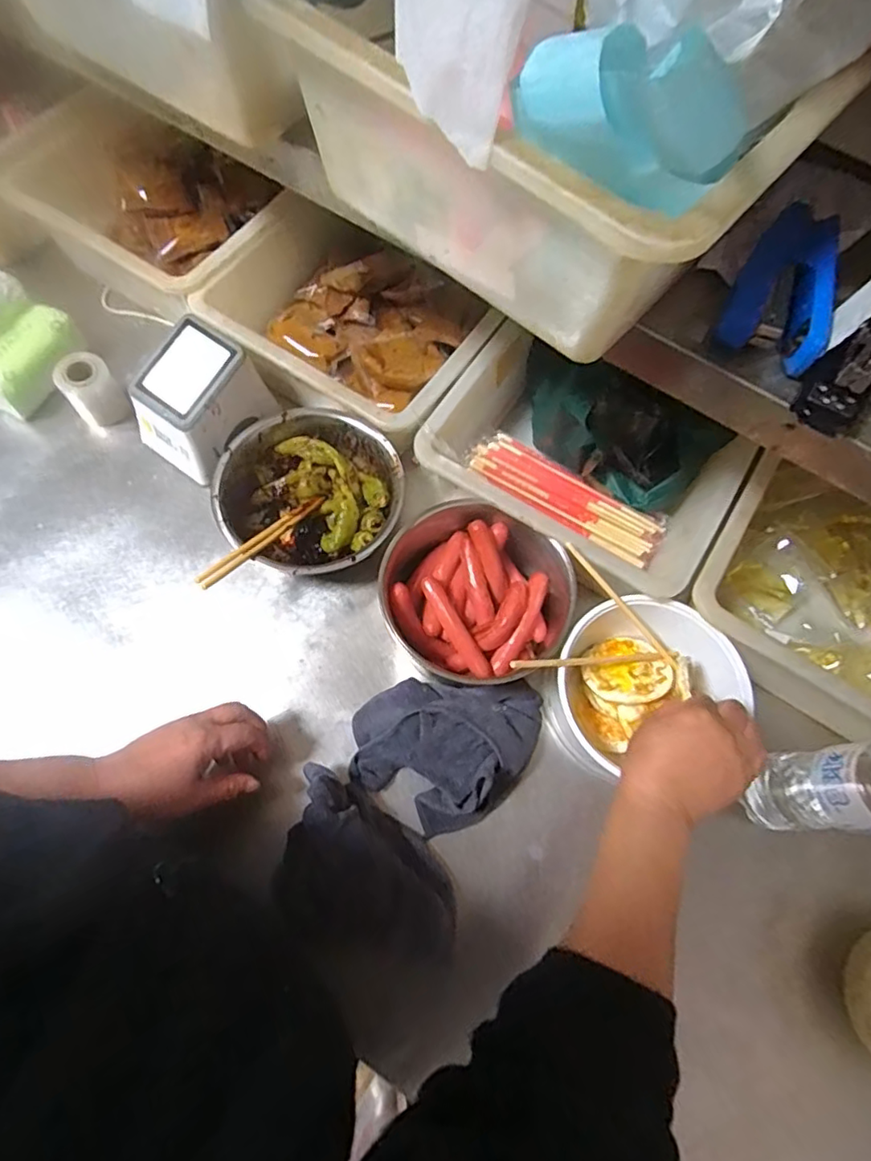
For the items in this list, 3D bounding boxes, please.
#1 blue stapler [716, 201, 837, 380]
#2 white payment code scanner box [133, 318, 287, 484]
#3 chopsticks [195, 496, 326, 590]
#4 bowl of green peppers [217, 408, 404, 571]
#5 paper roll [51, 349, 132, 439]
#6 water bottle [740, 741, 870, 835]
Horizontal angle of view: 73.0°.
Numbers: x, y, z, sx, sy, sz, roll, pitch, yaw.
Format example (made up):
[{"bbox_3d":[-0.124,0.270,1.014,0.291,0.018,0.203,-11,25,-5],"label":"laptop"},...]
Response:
[{"bbox_3d":[0.215,-0.182,0.364,0.057,0.023,0.104,20,69,4],"label":"blue stapler"},{"bbox_3d":[-0.248,-0.181,0.620,0.114,0.098,0.124,42,72,12],"label":"white payment code scanner box"},{"bbox_3d":[-0.162,-0.044,0.569,0.016,0.015,0.174,32,43,9],"label":"chopsticks"},{"bbox_3d":[-0.125,-0.088,0.609,0.176,0.064,0.175,1,69,-3],"label":"bowl of green peppers"},{"bbox_3d":[-0.373,-0.206,0.646,0.052,0.069,0.054,1,69,-3],"label":"paper roll"},{"bbox_3d":[0.323,0.162,0.454,0.069,0.222,0.067,-5,69,-5],"label":"water bottle"}]

